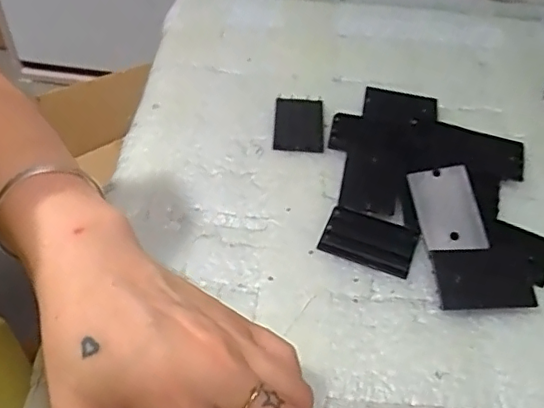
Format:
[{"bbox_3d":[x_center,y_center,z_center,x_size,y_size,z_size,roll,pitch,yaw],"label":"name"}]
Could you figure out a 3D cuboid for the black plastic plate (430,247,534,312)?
[{"bbox_3d":[0.121,0.041,0.327,0.055,0.007,0.038,-2,59,-5],"label":"black plastic plate"}]

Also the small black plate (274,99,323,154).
[{"bbox_3d":[0.020,-0.057,0.414,0.035,0.007,0.056,4,50,0],"label":"small black plate"}]

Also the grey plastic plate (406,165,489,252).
[{"bbox_3d":[0.105,0.004,0.346,0.035,0.007,0.053,-16,69,15],"label":"grey plastic plate"}]

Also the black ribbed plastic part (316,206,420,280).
[{"bbox_3d":[0.058,0.023,0.346,0.054,0.007,0.035,19,52,12],"label":"black ribbed plastic part"}]

